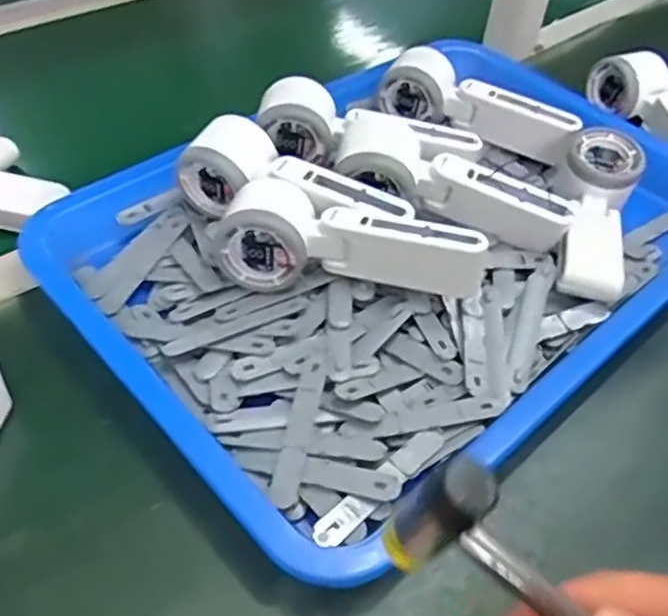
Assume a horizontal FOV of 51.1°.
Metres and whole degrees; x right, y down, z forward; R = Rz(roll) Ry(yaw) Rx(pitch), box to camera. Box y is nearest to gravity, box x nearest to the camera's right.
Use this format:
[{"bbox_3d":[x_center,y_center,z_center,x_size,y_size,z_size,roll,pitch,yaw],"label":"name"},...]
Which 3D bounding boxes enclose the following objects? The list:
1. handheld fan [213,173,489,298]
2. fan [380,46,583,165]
[{"bbox_3d":[0.011,-0.039,0.447,0.164,0.057,0.065,14,48,7],"label":"handheld fan"},{"bbox_3d":[0.121,-0.171,0.585,0.158,0.054,0.042,18,49,10],"label":"fan"}]

